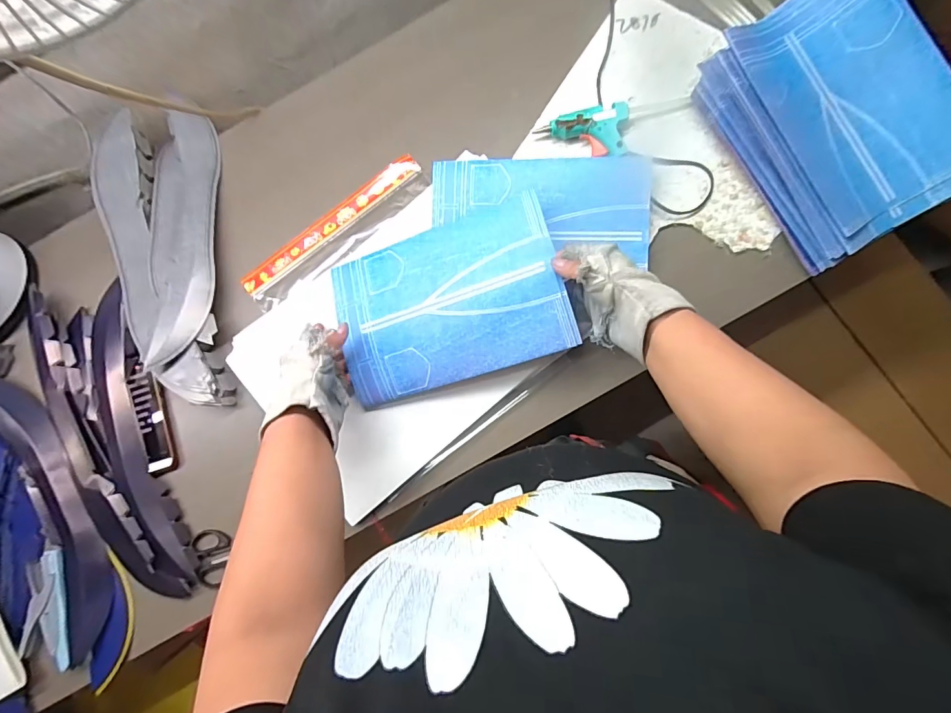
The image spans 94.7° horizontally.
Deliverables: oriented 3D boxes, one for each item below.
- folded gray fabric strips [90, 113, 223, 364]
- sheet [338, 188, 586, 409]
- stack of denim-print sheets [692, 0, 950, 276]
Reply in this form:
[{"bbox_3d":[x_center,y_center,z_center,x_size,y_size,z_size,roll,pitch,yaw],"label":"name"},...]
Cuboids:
[{"bbox_3d":[-0.449,-0.167,0.611,0.167,0.038,0.352,-3,84,4],"label":"folded gray fabric strips"},{"bbox_3d":[-0.039,-0.067,0.542,0.284,0.021,0.191,-18,82,14],"label":"sheet"},{"bbox_3d":[0.438,-0.296,0.539,0.224,0.074,0.314,-29,82,1],"label":"stack of denim-print sheets"}]

